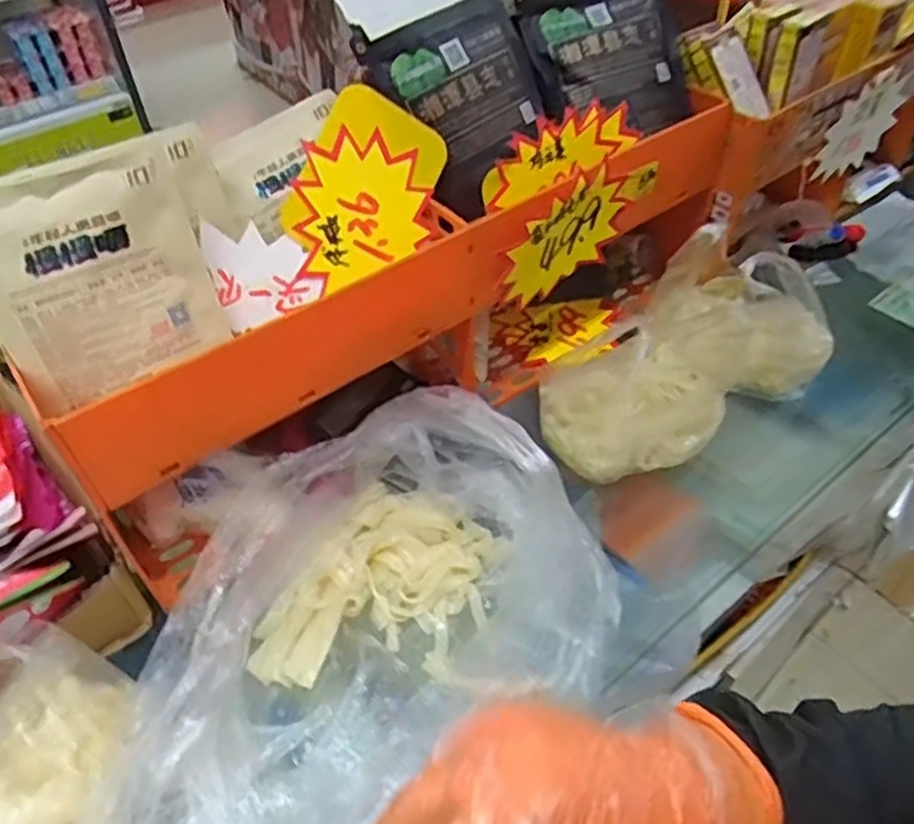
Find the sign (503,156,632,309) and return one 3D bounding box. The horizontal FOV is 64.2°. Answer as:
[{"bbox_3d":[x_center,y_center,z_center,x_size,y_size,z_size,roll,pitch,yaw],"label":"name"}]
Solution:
[{"bbox_3d":[0.100,-0.159,0.667,0.141,0.096,0.010,-42,58,-6],"label":"sign"}]

